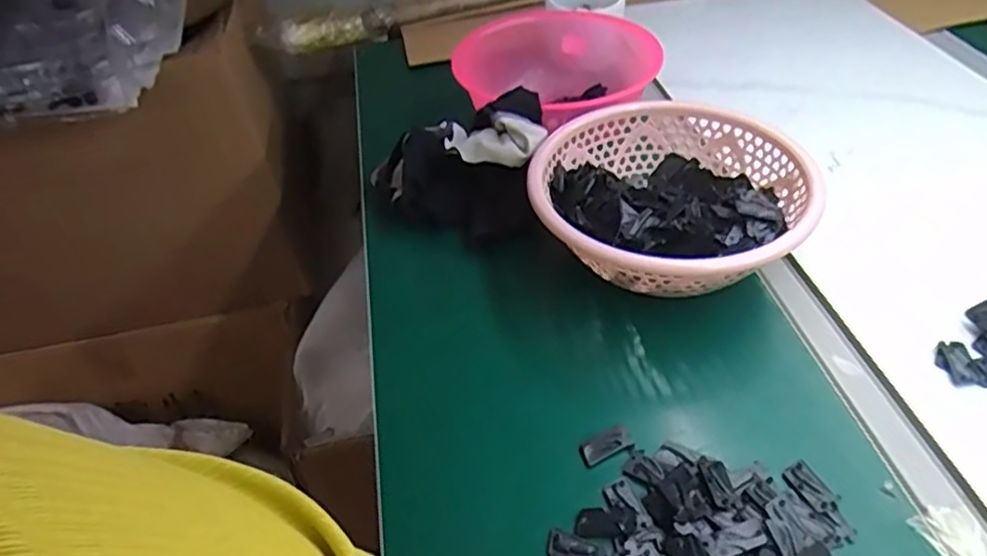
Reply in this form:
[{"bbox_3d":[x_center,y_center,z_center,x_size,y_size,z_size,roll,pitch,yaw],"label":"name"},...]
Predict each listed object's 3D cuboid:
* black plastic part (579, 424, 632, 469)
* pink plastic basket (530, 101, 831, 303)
[{"bbox_3d":[0.071,0.106,0.435,0.034,0.004,0.016,-21,46,-17],"label":"black plastic part"},{"bbox_3d":[0.136,-0.055,0.539,0.204,0.070,0.191,-2,44,2],"label":"pink plastic basket"}]

